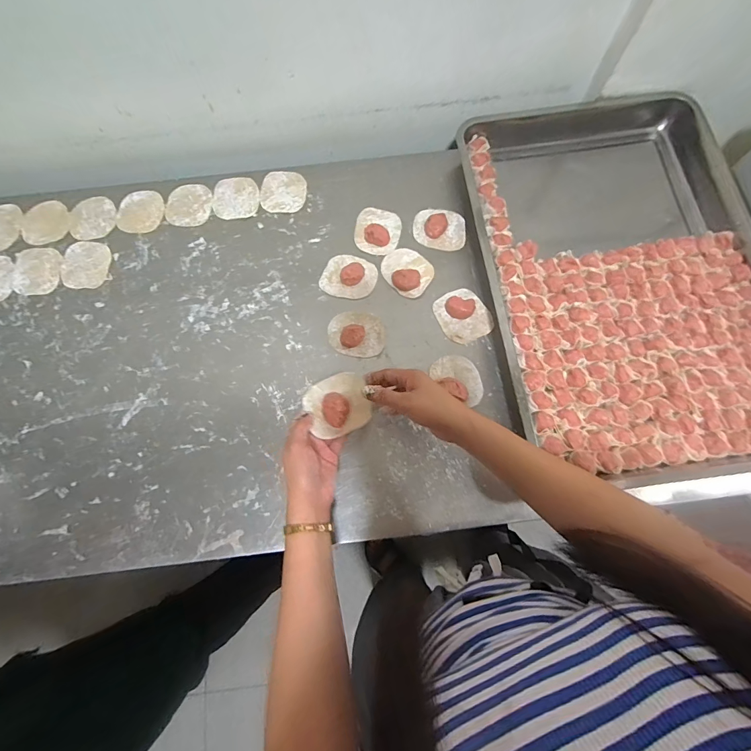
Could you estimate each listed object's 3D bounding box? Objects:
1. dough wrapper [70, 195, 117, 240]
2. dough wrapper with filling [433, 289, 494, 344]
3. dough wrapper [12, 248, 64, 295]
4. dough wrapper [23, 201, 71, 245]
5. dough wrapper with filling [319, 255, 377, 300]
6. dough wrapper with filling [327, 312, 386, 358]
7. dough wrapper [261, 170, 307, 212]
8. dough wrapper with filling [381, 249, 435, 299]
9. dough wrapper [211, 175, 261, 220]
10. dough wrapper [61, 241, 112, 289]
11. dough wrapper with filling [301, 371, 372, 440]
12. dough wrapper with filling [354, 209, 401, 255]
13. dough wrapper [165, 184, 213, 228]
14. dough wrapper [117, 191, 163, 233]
[{"bbox_3d":[-0.472,-0.262,0.639,0.071,0.010,0.072,0,74,0],"label":"dough wrapper"},{"bbox_3d":[0.132,-0.092,0.577,0.072,0.017,0.084,-27,76,-8],"label":"dough wrapper with filling"},{"bbox_3d":[-0.545,-0.168,0.618,0.074,0.004,0.083,-8,74,-2],"label":"dough wrapper"},{"bbox_3d":[-0.549,-0.254,0.639,0.077,0.007,0.076,0,74,0],"label":"dough wrapper"},{"bbox_3d":[-0.042,-0.156,0.590,0.083,0.023,0.070,17,75,5],"label":"dough wrapper with filling"},{"bbox_3d":[-0.028,-0.064,0.563,0.083,0.026,0.067,5,74,1],"label":"dough wrapper with filling"},{"bbox_3d":[-0.155,-0.312,0.650,0.076,0.004,0.083,0,74,0],"label":"dough wrapper"},{"bbox_3d":[0.049,-0.167,0.594,0.082,0.022,0.069,43,78,11],"label":"dough wrapper with filling"},{"bbox_3d":[-0.236,-0.301,0.649,0.077,0.004,0.085,-12,74,-4],"label":"dough wrapper"},{"bbox_3d":[-0.466,-0.179,0.619,0.077,0.004,0.083,0,74,0],"label":"dough wrapper"},{"bbox_3d":[-0.047,0.036,0.475,0.076,0.026,0.071,-20,75,-6],"label":"dough wrapper with filling"},{"bbox_3d":[0.004,-0.237,0.617,0.071,0.017,0.082,9,74,2],"label":"dough wrapper with filling"},{"bbox_3d":[-0.313,-0.287,0.648,0.075,0.004,0.086,10,74,3],"label":"dough wrapper"},{"bbox_3d":[-0.394,-0.275,0.644,0.074,0.004,0.080,0,74,0],"label":"dough wrapper"}]

